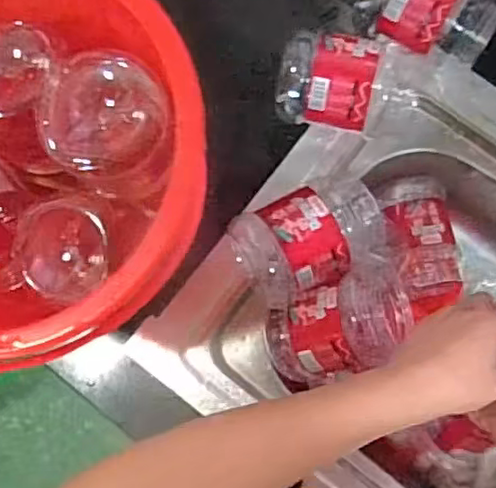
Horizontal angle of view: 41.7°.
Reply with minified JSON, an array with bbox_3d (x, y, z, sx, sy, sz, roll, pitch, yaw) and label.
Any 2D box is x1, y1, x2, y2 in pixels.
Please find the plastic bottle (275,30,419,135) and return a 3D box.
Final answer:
[{"bbox_3d":[0.094,-0.145,0.626,0.130,0.087,0.077,10,83,7],"label":"plastic bottle"}]

